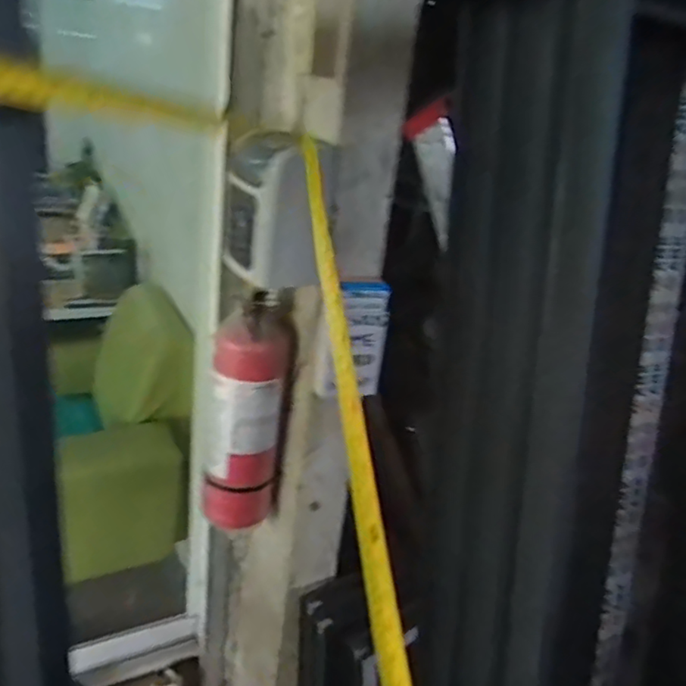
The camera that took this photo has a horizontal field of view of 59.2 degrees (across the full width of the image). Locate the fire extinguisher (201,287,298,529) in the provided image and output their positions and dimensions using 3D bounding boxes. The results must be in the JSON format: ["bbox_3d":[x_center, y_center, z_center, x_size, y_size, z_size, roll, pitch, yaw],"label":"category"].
[{"bbox_3d":[-0.186,0.132,1.168,0.146,0.436,0.133,4,23,-8],"label":"fire extinguisher"}]

